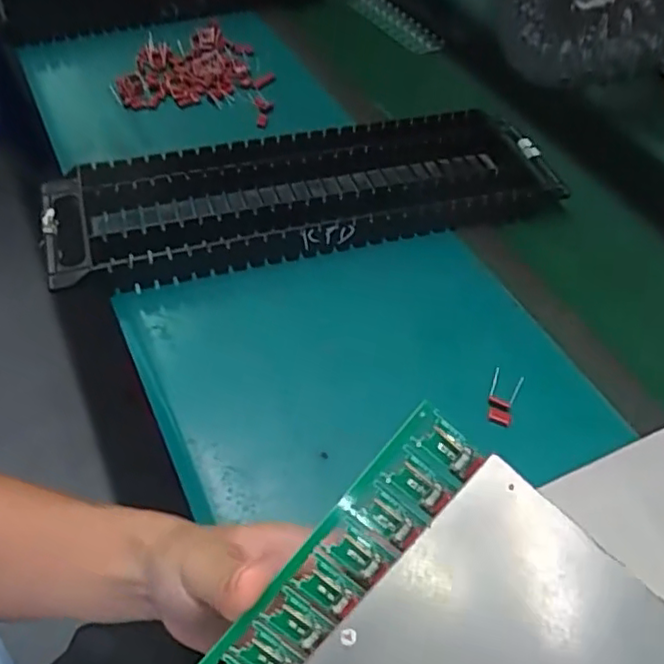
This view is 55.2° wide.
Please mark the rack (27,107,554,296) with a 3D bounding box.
[{"bbox_3d":[-0.019,-0.125,0.587,0.462,0.042,0.143,-11,51,-13],"label":"rack"}]

